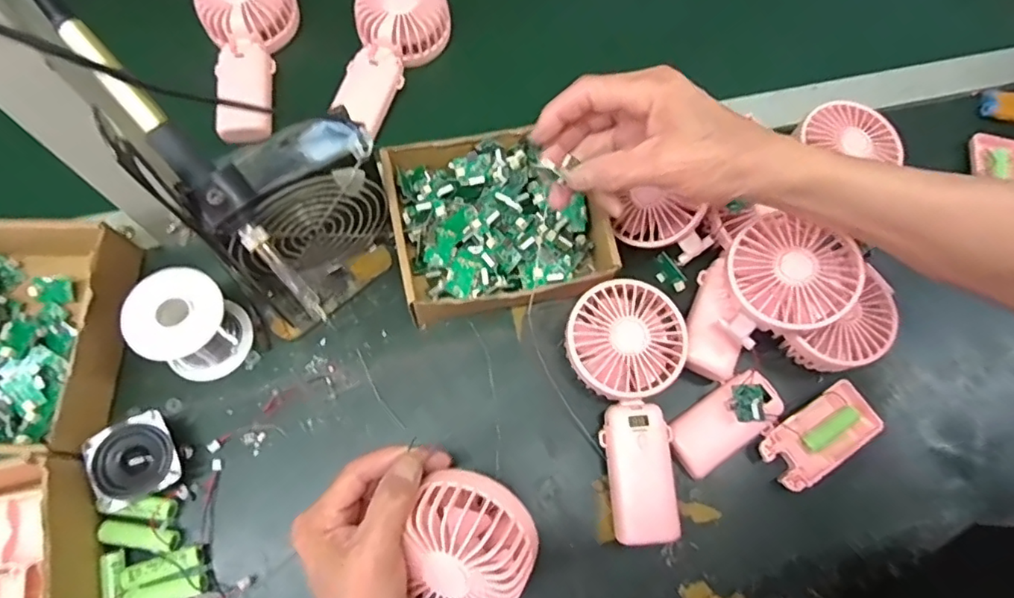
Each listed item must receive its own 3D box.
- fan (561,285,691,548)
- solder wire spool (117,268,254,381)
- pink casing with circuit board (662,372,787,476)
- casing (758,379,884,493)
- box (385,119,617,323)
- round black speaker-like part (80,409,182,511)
[{"bbox_3d":[0.101,0.080,0.424,0.088,0.049,0.180,-14,71,-7],"label":"fan"},{"bbox_3d":[-0.231,0.020,0.412,0.058,0.070,0.064,26,71,7],"label":"solder wire spool"},{"bbox_3d":[0.171,0.090,0.423,0.094,0.036,0.046,-29,74,-12],"label":"pink casing with circuit board"},{"bbox_3d":[0.241,0.107,0.439,0.095,0.018,0.046,-30,74,-13],"label":"casing"},{"bbox_3d":[-0.005,-0.060,0.464,0.167,0.054,0.150,-10,71,-6],"label":"box"},{"bbox_3d":[-0.263,0.115,0.402,0.054,0.029,0.055,-24,73,-11],"label":"round black speaker-like part"}]

